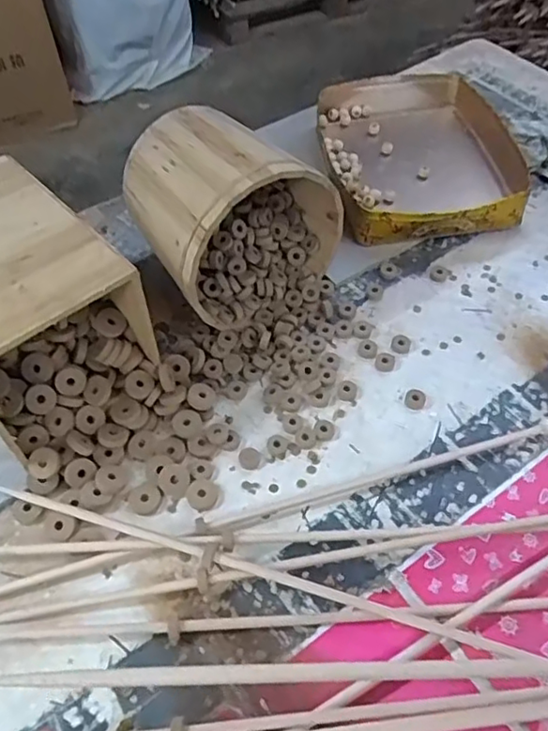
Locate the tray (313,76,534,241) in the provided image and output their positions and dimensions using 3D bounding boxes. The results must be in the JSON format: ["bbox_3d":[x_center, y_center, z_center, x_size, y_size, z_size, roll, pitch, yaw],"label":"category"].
[{"bbox_3d":[0.237,-0.360,0.983,0.295,0.060,0.388,-2,55,-1],"label":"tray"}]

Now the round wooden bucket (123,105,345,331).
[{"bbox_3d":[-0.057,-0.215,0.790,0.230,0.205,0.234,-25,58,-16],"label":"round wooden bucket"}]

